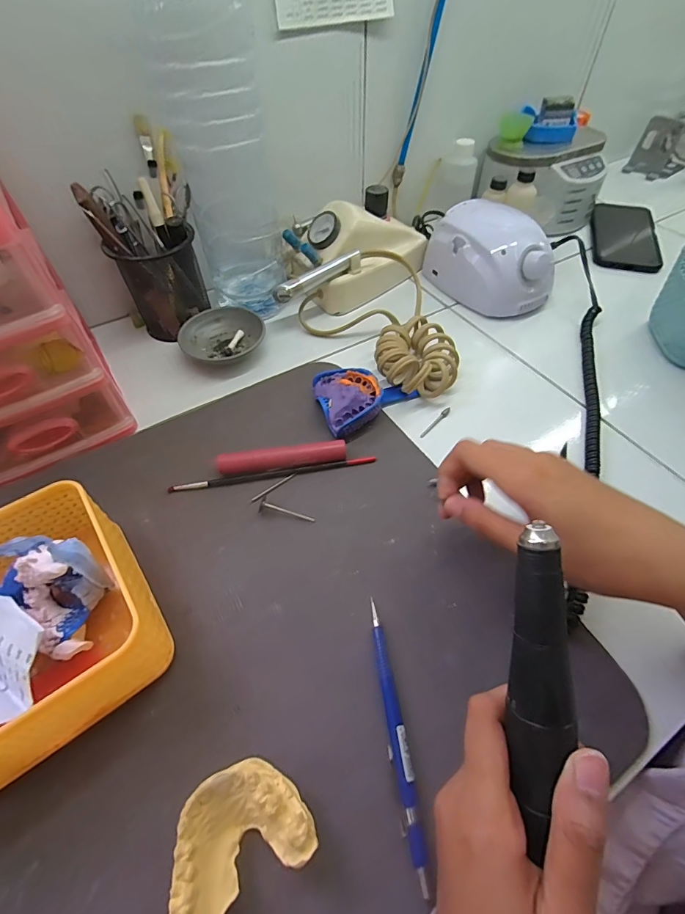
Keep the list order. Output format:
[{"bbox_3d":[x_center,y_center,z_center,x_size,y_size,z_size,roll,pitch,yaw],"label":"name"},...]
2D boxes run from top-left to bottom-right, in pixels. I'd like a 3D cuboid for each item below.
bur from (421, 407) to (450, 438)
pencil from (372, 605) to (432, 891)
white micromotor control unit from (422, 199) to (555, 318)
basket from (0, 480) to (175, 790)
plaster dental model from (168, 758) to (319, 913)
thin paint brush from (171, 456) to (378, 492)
[{"bbox_3d":[0.087,-0.032,0.380,0.005,0.004,0.045,36,61,24],"label":"bur"},{"bbox_3d":[0.030,0.152,0.234,0.011,0.006,0.133,-6,53,-4],"label":"pencil"},{"bbox_3d":[0.176,-0.237,0.484,0.089,0.071,0.139,-25,57,-17],"label":"white micromotor control unit"},{"bbox_3d":[-0.190,0.101,0.242,0.130,0.066,0.137,-33,59,-22],"label":"basket"},{"bbox_3d":[-0.053,0.185,0.200,0.068,0.024,0.051,-29,58,-19],"label":"plaster dental model"},{"bbox_3d":[-0.057,0.014,0.344,0.169,0.004,0.007,-8,53,-5],"label":"thin paint brush"}]

